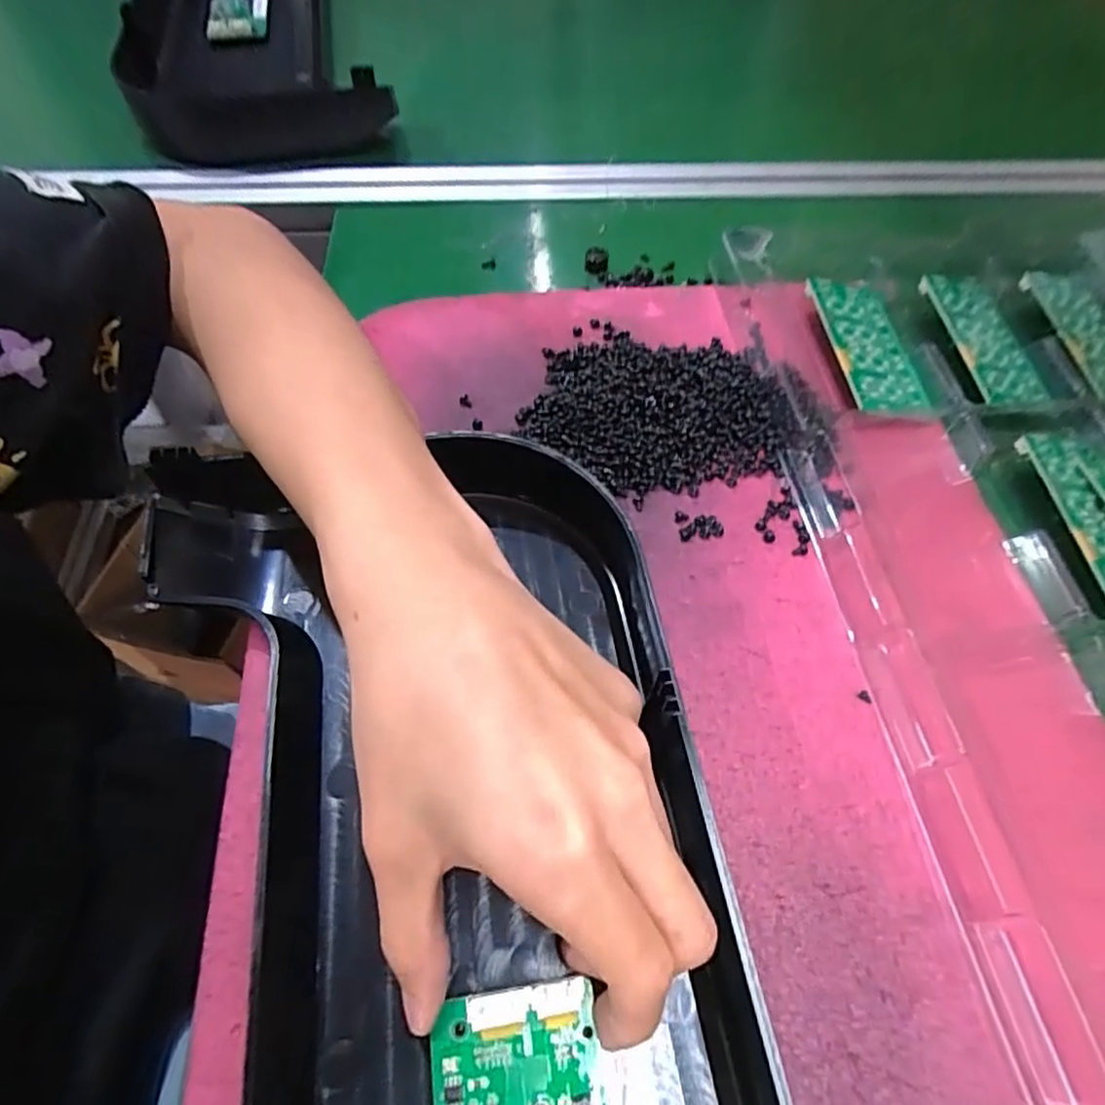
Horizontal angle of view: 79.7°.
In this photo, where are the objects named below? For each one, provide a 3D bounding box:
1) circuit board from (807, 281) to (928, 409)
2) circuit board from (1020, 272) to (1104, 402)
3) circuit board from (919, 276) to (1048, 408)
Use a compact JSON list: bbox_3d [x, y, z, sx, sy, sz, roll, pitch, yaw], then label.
[{"bbox_3d":[0.169,-0.112,0.355,0.050,0.005,0.092,6,61,-15],"label":"circuit board"},{"bbox_3d":[0.296,-0.122,0.366,0.043,0.009,0.093,-1,59,-2],"label":"circuit board"},{"bbox_3d":[0.236,-0.116,0.363,0.047,0.005,0.094,3,62,-16],"label":"circuit board"}]

